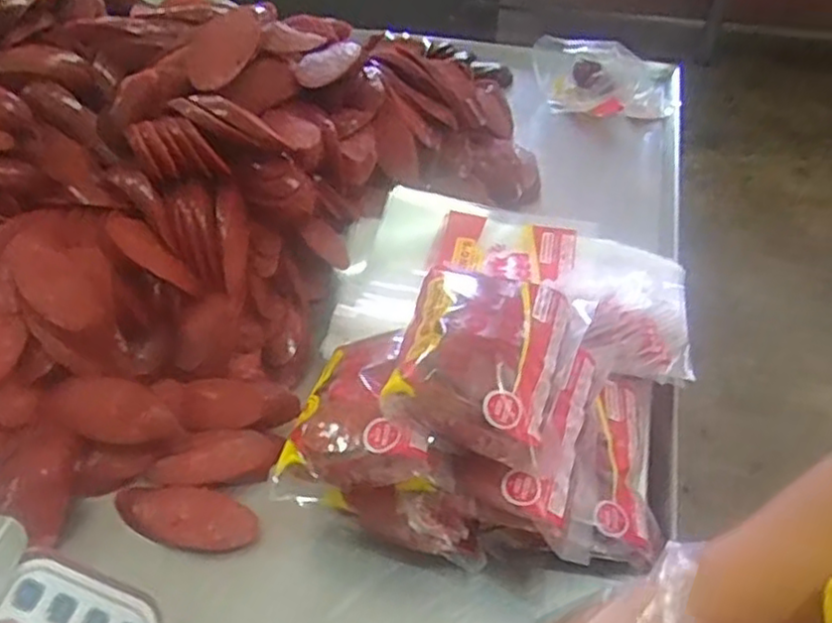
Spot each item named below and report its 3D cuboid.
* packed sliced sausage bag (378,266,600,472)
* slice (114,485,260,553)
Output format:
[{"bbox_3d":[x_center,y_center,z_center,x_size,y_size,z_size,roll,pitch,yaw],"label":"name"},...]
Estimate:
[{"bbox_3d":[0.041,0.018,0.420,0.101,0.036,0.138,17,49,16],"label":"packed sliced sausage bag"},{"bbox_3d":[-0.150,0.132,0.459,0.097,0.012,0.037,9,47,9],"label":"slice"}]

